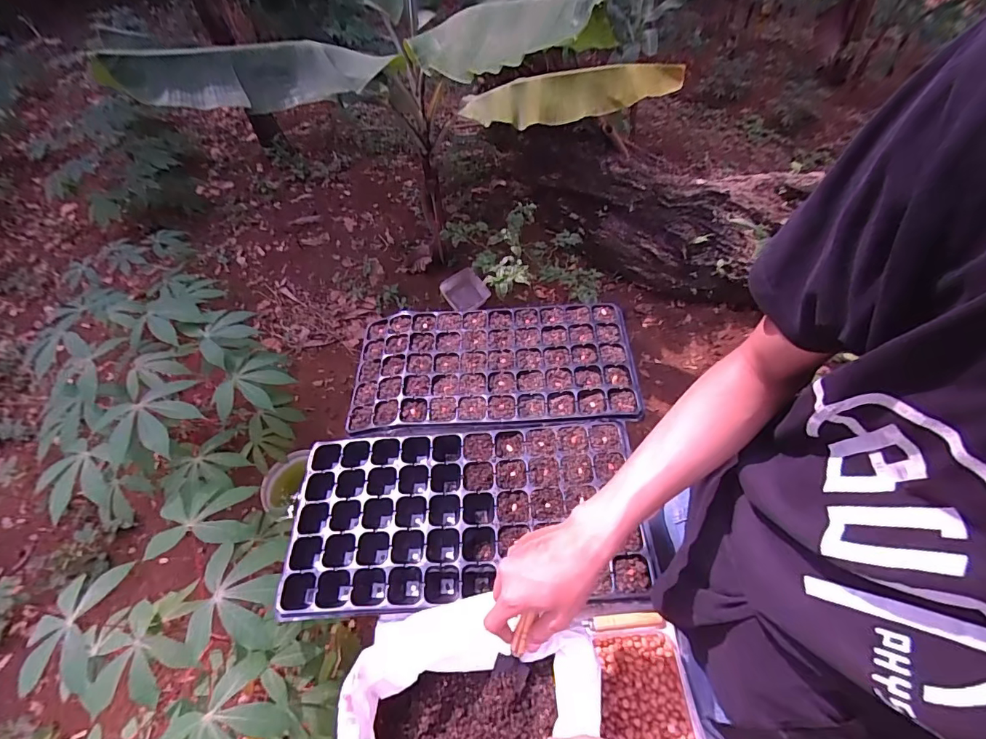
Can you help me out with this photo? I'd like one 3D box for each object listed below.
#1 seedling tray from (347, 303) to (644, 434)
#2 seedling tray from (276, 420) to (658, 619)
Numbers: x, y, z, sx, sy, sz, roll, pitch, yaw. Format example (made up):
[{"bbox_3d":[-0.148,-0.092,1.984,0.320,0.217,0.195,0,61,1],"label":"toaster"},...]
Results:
[{"bbox_3d":[-0.003,-0.008,0.862,0.517,0.041,0.269,-3,51,3],"label":"seedling tray"},{"bbox_3d":[-0.046,0.221,0.701,0.521,0.066,0.266,-4,51,2],"label":"seedling tray"}]

